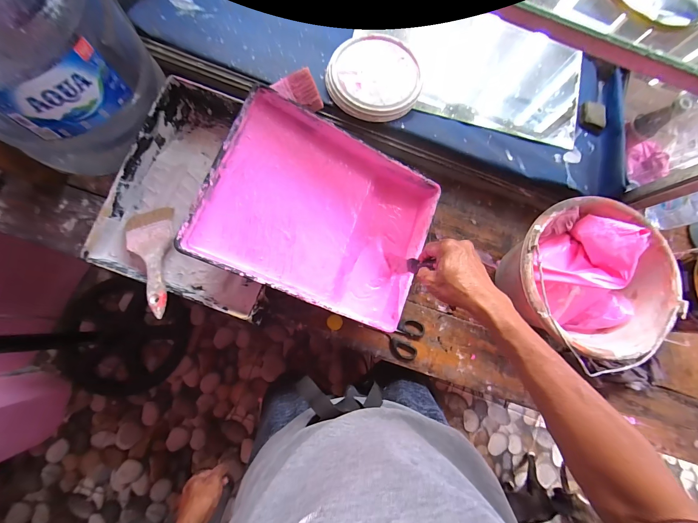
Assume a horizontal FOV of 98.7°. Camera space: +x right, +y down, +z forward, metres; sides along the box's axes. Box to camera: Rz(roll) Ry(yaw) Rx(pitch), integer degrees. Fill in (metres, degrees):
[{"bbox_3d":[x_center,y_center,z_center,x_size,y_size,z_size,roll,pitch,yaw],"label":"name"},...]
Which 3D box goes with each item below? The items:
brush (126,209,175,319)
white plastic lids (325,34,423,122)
[{"bbox_3d":[-0.315,-0.004,0.479,0.071,0.012,0.195,-18,66,-7],"label":"brush"},{"bbox_3d":[0.047,-0.351,0.574,0.171,0.029,0.173,-3,82,-5],"label":"white plastic lids"}]

